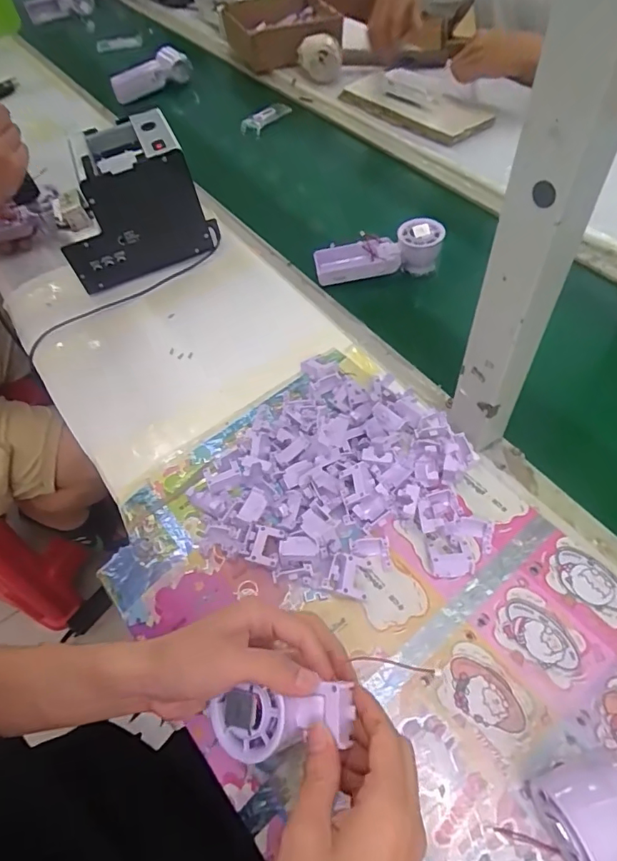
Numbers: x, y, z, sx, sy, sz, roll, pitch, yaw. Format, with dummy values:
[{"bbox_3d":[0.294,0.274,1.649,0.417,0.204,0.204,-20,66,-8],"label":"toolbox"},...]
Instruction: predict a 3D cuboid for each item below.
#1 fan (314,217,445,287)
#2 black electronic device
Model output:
[{"bbox_3d":[0.095,-0.234,0.696,0.168,0.057,0.046,-10,56,11],"label":"fan"},{"bbox_3d":[-0.240,-0.307,0.689,0.193,0.152,0.140,-19,56,-9],"label":"black electronic device"}]

